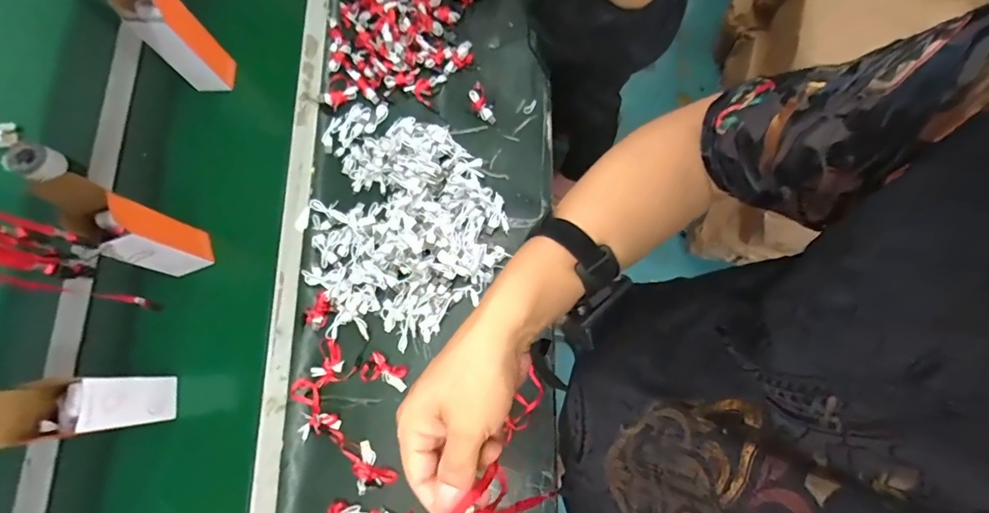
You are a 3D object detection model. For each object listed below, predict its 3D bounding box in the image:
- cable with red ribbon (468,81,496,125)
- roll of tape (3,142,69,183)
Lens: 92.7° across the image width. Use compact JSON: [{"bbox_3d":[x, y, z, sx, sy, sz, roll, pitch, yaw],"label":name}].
[{"bbox_3d":[-0.024,-0.266,0.825,0.029,0.014,0.078,-22,77,-4],"label":"cable with red ribbon"},{"bbox_3d":[-0.756,-0.156,0.781,0.061,0.049,0.058,0,77,1],"label":"roll of tape"}]

